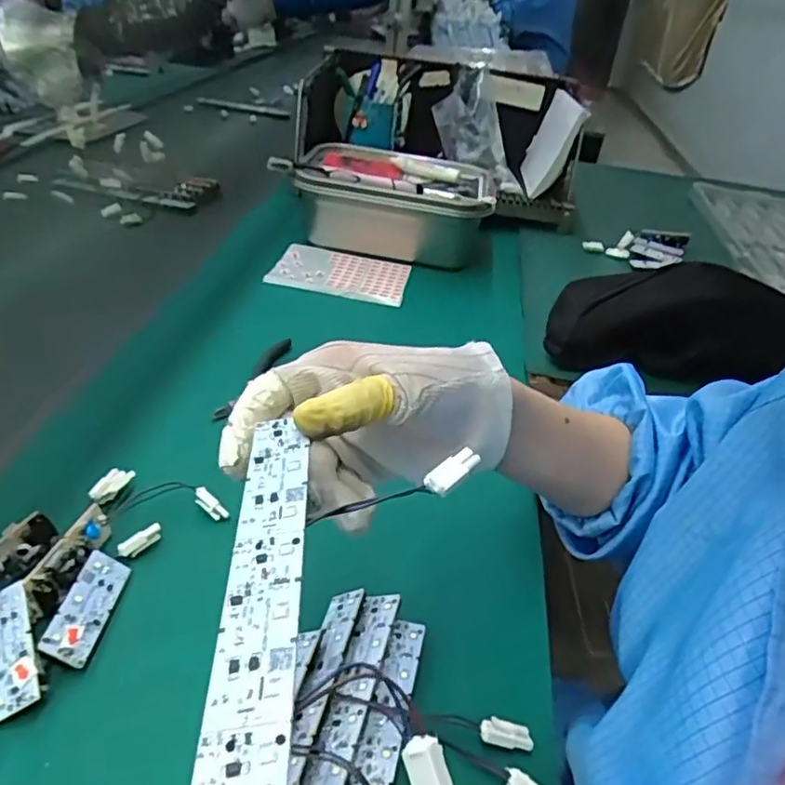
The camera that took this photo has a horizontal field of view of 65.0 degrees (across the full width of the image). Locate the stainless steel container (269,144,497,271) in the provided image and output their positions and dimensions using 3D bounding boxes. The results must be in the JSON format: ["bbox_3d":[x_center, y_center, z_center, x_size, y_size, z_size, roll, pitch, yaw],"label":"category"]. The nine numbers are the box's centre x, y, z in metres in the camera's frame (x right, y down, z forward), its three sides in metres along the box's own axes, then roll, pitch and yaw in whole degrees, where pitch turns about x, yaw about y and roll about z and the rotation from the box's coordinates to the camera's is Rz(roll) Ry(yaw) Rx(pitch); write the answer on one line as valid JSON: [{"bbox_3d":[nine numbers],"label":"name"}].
[{"bbox_3d":[-0.008,-0.249,0.783,0.263,0.082,0.162,8,35,2],"label":"stainless steel container"}]

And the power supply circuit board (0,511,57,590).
[{"bbox_3d":[-0.214,0.094,0.339,0.019,0.022,0.065,15,36,12],"label":"power supply circuit board"}]

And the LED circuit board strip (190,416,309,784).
[{"bbox_3d":[-0.040,0.069,0.181,0.023,0.006,0.181,2,35,-6],"label":"LED circuit board strip"}]

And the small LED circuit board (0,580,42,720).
[{"bbox_3d":[-0.193,0.128,0.310,0.025,0.004,0.064,-27,56,-6],"label":"small LED circuit board"}]

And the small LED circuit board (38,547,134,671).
[{"bbox_3d":[-0.166,0.116,0.336,0.025,0.004,0.063,41,25,-21],"label":"small LED circuit board"}]

